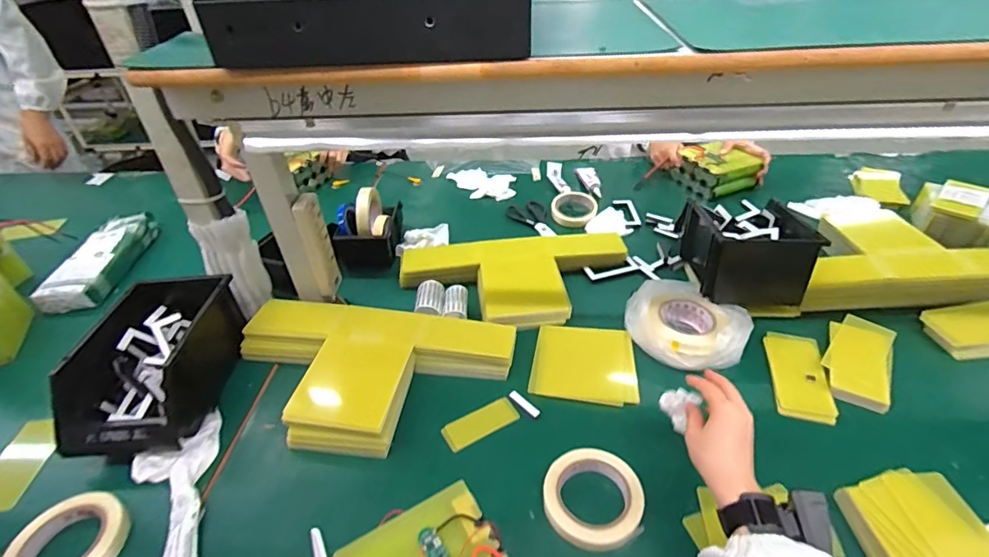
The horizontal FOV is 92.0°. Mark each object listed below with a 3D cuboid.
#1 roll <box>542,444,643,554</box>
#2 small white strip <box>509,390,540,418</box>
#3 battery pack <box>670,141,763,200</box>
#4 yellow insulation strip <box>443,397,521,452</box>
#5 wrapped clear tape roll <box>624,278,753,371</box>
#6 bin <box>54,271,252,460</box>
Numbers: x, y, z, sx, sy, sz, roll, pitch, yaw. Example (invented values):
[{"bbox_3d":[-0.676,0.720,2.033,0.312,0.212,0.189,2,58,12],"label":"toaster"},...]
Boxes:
[{"bbox_3d":[0.115,0.256,0.561,0.110,0.021,0.110,-3,39,3],"label":"roll"},{"bbox_3d":[0.043,0.178,0.678,0.013,0.004,0.053,-34,47,-31],"label":"small white strip"},{"bbox_3d":[0.518,-0.251,1.122,0.130,0.085,0.147,-19,41,-19],"label":"battery pack"},{"bbox_3d":[-0.019,0.201,0.660,0.107,0.007,0.042,-23,42,-21],"label":"yellow insulation strip"},{"bbox_3d":[0.304,0.068,0.754,0.161,0.069,0.159,-3,39,3],"label":"wrapped clear tape roll"},{"bbox_3d":[-0.484,0.113,0.696,0.176,0.113,0.280,1,40,8],"label":"bin"}]

